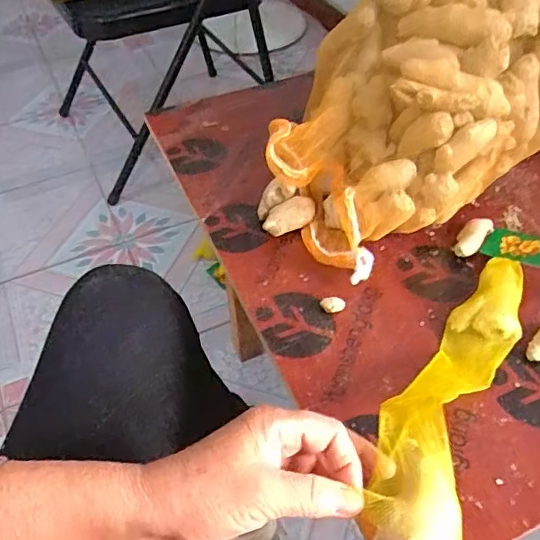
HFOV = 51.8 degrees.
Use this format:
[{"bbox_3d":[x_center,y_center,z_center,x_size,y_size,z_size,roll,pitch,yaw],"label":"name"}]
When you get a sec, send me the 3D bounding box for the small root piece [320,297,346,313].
[{"bbox_3d":[0.056,0.031,0.497,0.022,0.006,0.013,-10,48,-8],"label":"small root piece"}]

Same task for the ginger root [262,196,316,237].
[{"bbox_3d":[0.017,-0.056,0.564,0.056,0.021,0.029,-21,50,-18],"label":"ginger root"}]

